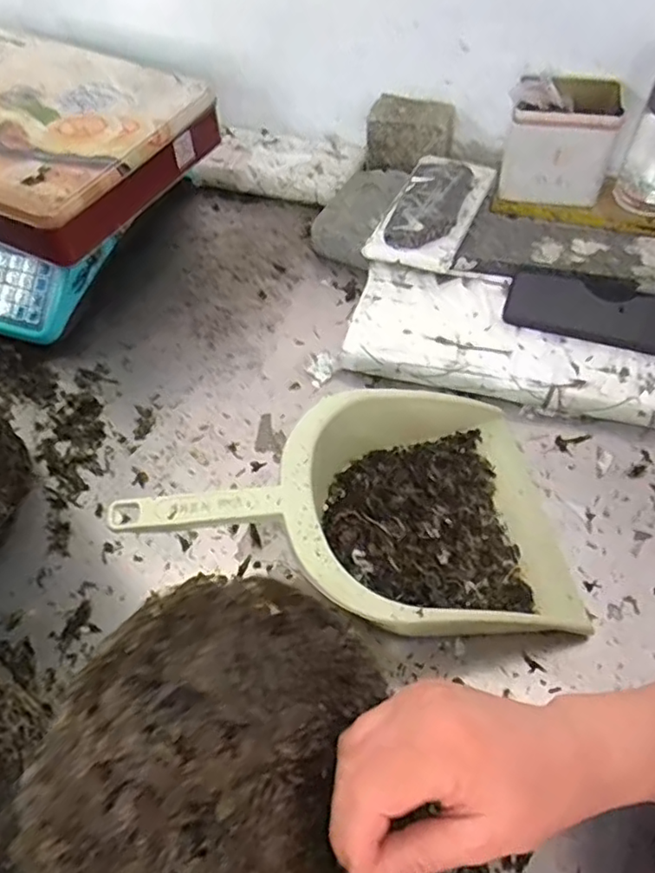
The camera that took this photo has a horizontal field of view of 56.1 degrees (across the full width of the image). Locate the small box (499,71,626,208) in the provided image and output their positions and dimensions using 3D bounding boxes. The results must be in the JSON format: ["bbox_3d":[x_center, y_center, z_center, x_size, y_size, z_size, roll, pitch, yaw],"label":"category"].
[{"bbox_3d":[0.279,-0.352,0.746,0.119,0.137,0.103,14,55,12],"label":"small box"}]

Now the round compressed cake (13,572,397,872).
[{"bbox_3d":[-0.027,0.158,0.270,0.191,0.020,0.188,25,46,-32],"label":"round compressed cake"}]

